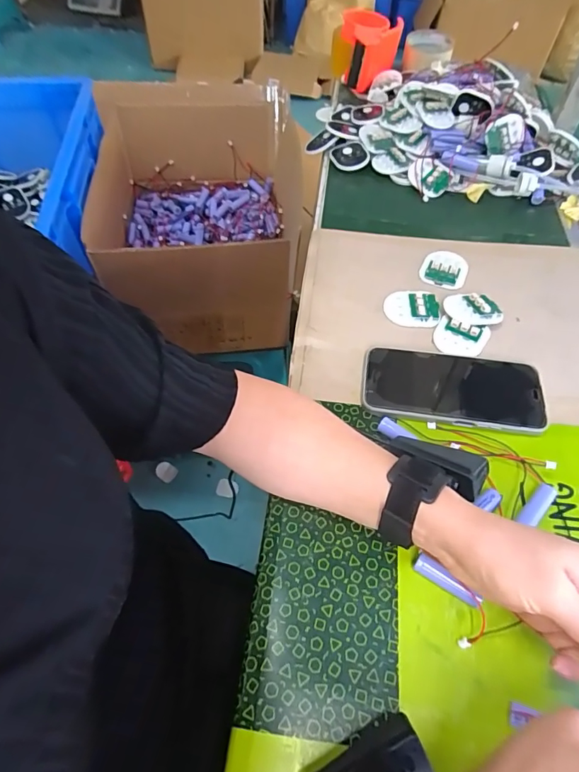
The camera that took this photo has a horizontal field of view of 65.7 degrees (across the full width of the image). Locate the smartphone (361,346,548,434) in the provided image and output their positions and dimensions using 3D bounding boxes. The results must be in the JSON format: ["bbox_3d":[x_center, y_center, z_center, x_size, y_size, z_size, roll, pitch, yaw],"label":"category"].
[{"bbox_3d":[0.151,0.001,0.420,0.160,0.014,0.077,9,56,6],"label":"smartphone"}]

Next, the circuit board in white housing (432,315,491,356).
[{"bbox_3d":[0.174,-0.049,0.455,0.053,0.011,0.044,19,57,12],"label":"circuit board in white housing"}]

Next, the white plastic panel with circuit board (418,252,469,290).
[{"bbox_3d":[0.179,-0.134,0.515,0.048,0.008,0.061,25,59,16],"label":"white plastic panel with circuit board"}]

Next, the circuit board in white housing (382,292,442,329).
[{"bbox_3d":[0.132,-0.082,0.477,0.061,0.006,0.046,-5,56,-4],"label":"circuit board in white housing"}]

